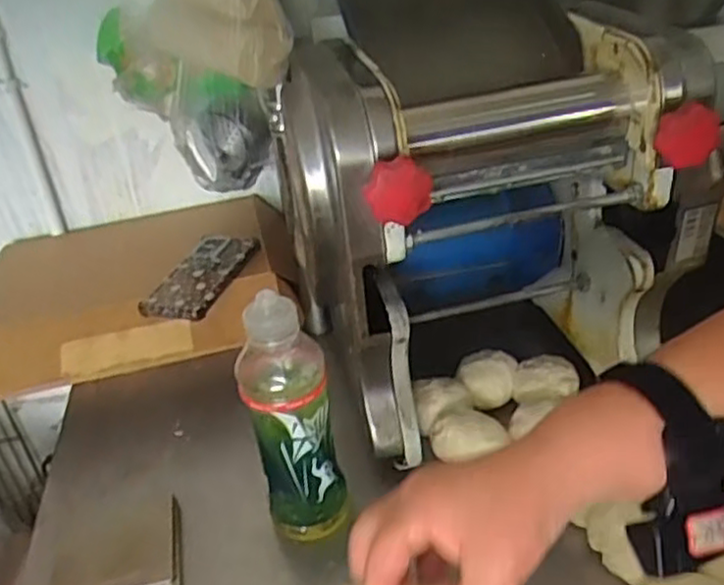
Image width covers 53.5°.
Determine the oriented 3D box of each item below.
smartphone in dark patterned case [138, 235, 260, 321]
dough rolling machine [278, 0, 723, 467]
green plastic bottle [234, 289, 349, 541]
[{"bbox_3d":[-0.185,-0.021,0.830,0.079,0.018,0.155,4,34,17],"label":"smartphone in dark patterned case"},{"bbox_3d":[0.116,-0.055,0.624,0.309,0.308,0.221,-11,32,-6],"label":"dough rolling machine"},{"bbox_3d":[-0.058,0.097,0.583,0.064,0.218,0.073,-12,32,-9],"label":"green plastic bottle"}]

